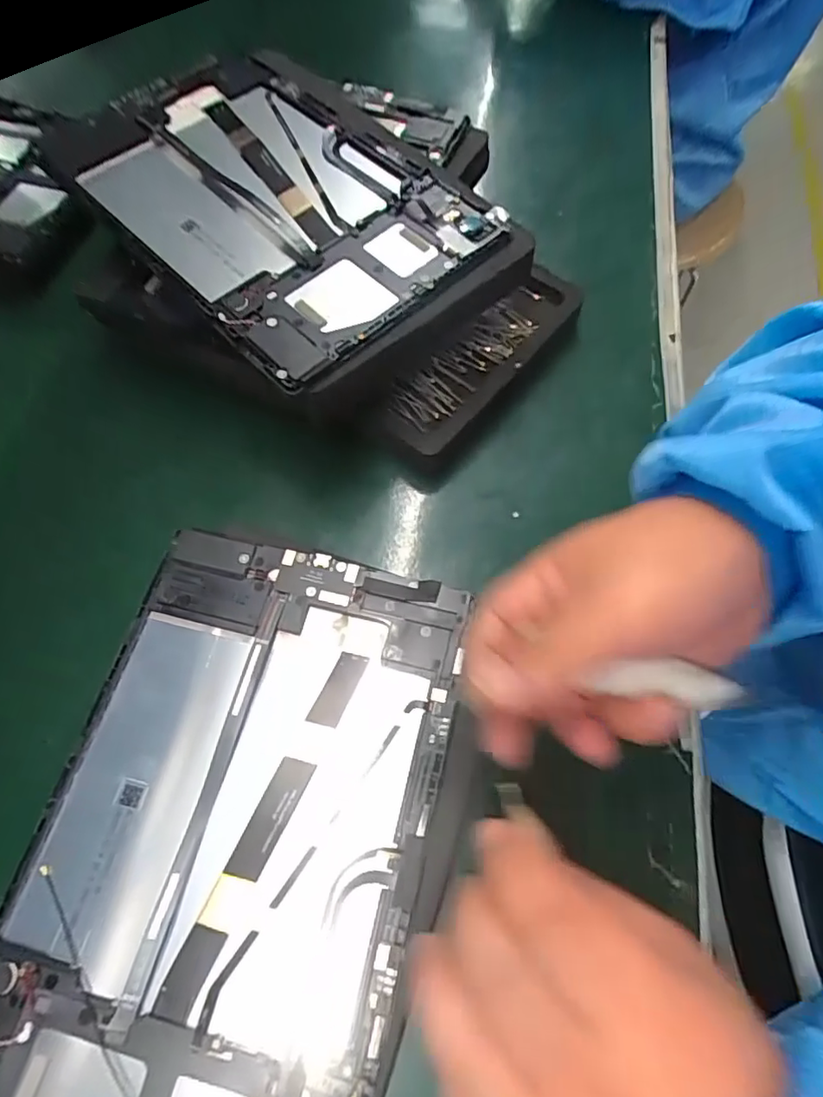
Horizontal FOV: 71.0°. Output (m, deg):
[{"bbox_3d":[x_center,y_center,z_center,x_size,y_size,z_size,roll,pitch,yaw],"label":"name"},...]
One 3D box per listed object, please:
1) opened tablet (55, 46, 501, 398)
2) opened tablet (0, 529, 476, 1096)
[{"bbox_3d":[-0.077,-0.199,0.315,0.156,0.020,0.236,-40,72,-16],"label":"opened tablet"},{"bbox_3d":[-0.067,0.112,0.225,0.157,0.005,0.236,14,67,7],"label":"opened tablet"}]

